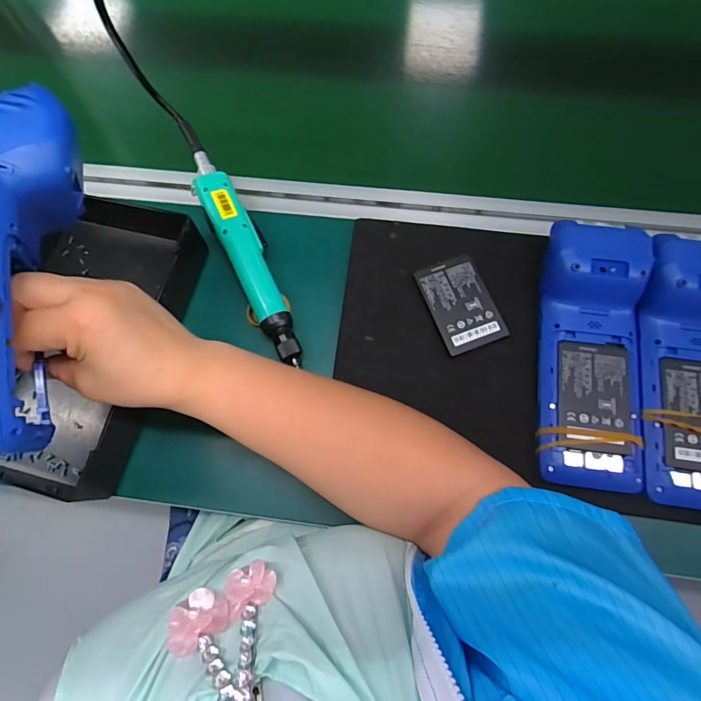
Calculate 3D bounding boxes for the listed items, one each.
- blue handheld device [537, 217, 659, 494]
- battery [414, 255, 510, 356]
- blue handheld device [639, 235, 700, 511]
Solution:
[{"bbox_3d":[0.202,0.000,0.359,0.079,0.046,0.213,6,73,4],"label":"blue handheld device"},{"bbox_3d":[0.101,-0.042,0.404,0.055,0.011,0.087,-20,73,-4],"label":"battery"},{"bbox_3d":[0.279,0.017,0.358,0.081,0.041,0.217,3,87,3],"label":"blue handheld device"}]

